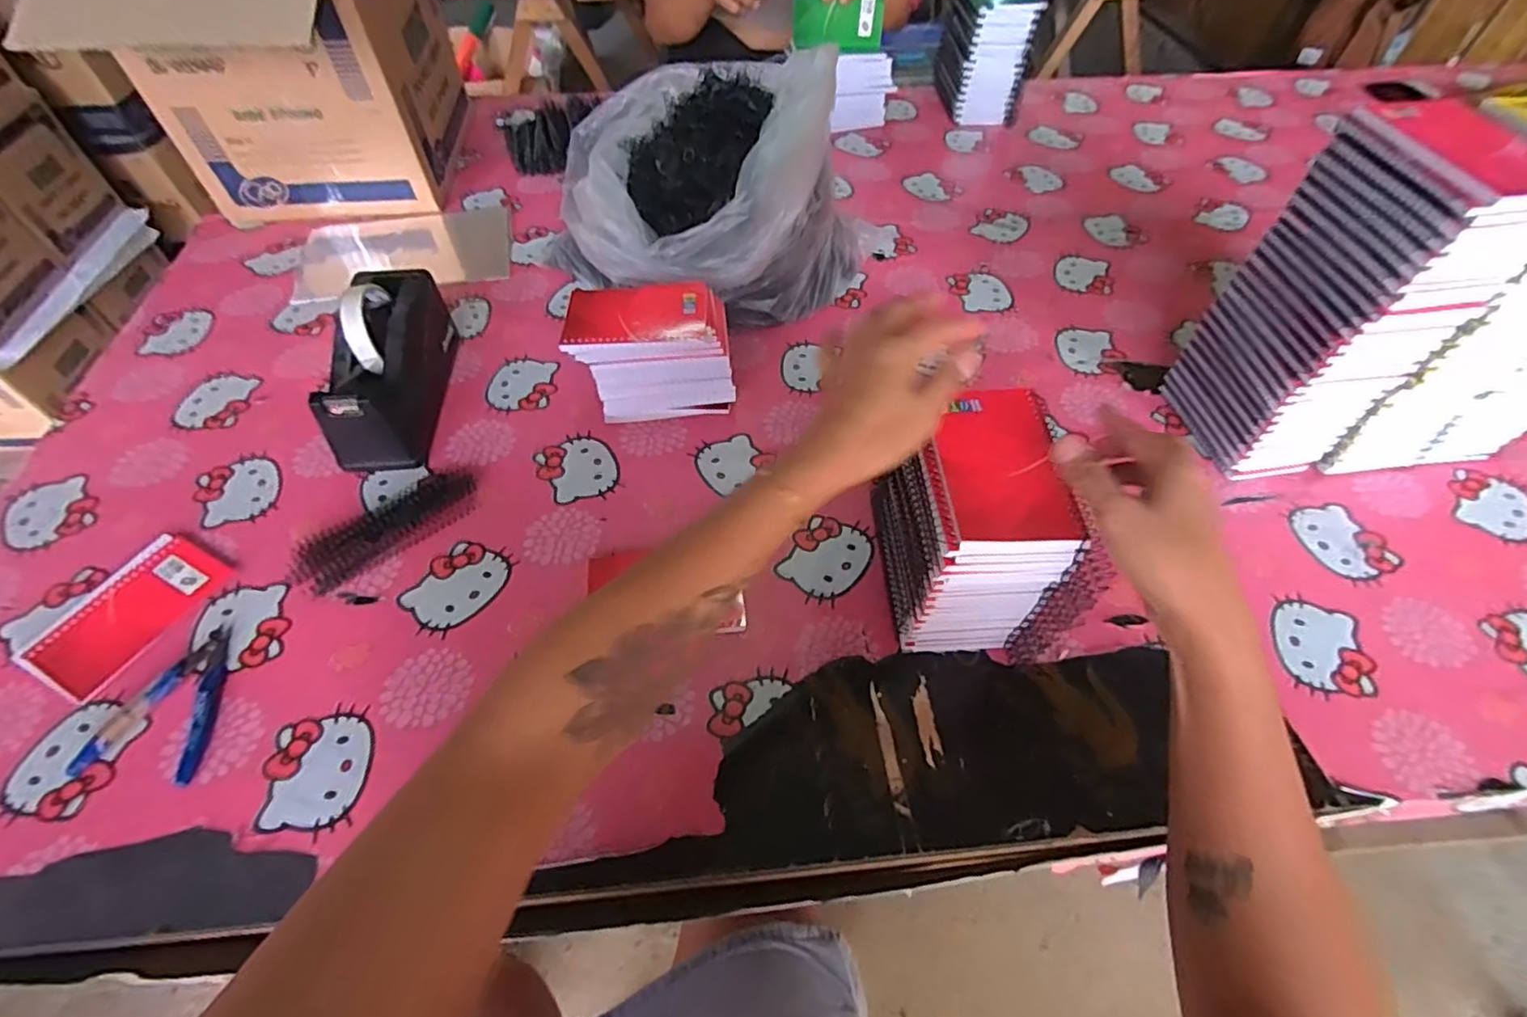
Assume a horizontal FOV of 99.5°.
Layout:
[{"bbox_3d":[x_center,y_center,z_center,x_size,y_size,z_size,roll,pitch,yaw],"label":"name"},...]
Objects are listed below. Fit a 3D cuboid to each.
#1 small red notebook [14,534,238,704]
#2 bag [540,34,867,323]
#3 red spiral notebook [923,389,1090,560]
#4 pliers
[{"bbox_3d":[-0.515,0.083,0.523,0.085,0.007,0.129,22,56,16],"label":"small red notebook"},{"bbox_3d":[-0.074,-0.369,0.747,0.334,0.198,0.297,38,62,25],"label":"bag"},{"bbox_3d":[0.152,-0.027,0.428,0.084,0.014,0.127,-1,53,-1],"label":"red spiral notebook"},{"bbox_3d":[-0.438,0.141,0.480,0.087,0.010,0.111,3,53,2],"label":"pliers"}]

